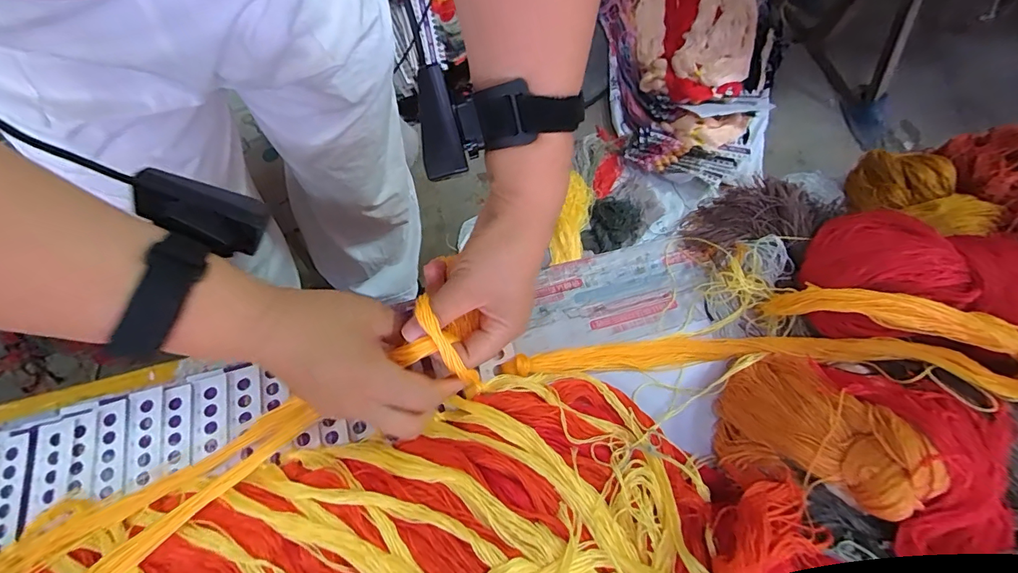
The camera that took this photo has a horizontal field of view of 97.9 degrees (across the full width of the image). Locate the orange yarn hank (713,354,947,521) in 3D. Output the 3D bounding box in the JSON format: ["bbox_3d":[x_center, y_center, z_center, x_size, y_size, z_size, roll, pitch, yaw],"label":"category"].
[{"bbox_3d":[0.203,0.093,0.297,0.082,0.096,0.095,12,70,3],"label":"orange yarn hank"}]

